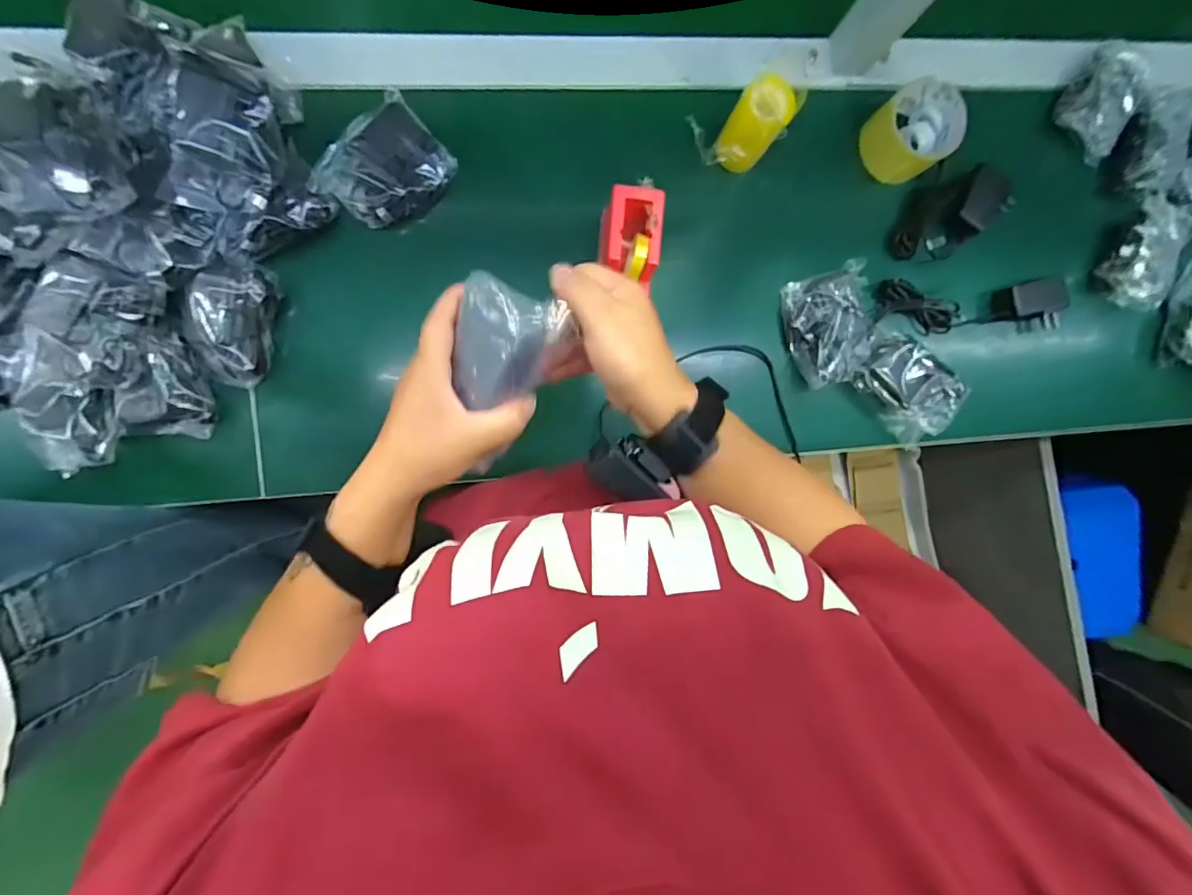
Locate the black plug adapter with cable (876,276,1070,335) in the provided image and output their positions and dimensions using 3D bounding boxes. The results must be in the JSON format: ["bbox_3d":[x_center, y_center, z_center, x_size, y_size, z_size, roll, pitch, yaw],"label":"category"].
[{"bbox_3d":[0.431,-0.164,0.597,0.231,0.045,0.061,-3,92,-6],"label":"black plug adapter with cable"}]

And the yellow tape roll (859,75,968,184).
[{"bbox_3d":[0.343,-0.341,0.554,0.078,0.056,0.080,0,92,-6],"label":"yellow tape roll"}]

